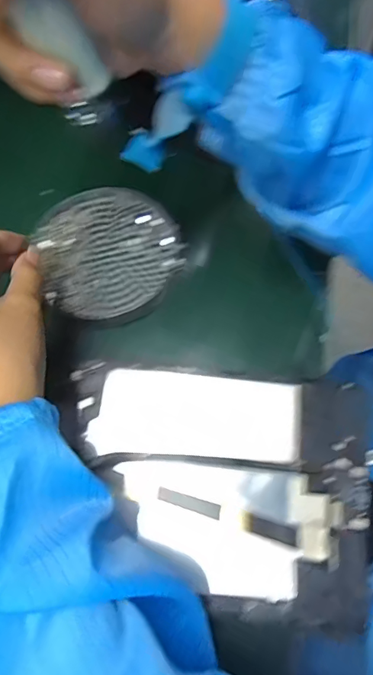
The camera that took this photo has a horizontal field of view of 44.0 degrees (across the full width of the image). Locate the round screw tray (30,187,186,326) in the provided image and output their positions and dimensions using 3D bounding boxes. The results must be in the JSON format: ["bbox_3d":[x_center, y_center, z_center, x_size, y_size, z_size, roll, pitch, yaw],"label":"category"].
[{"bbox_3d":[-0.065,-0.070,0.374,0.115,0.012,0.117,-1,70,2],"label":"round screw tray"}]

